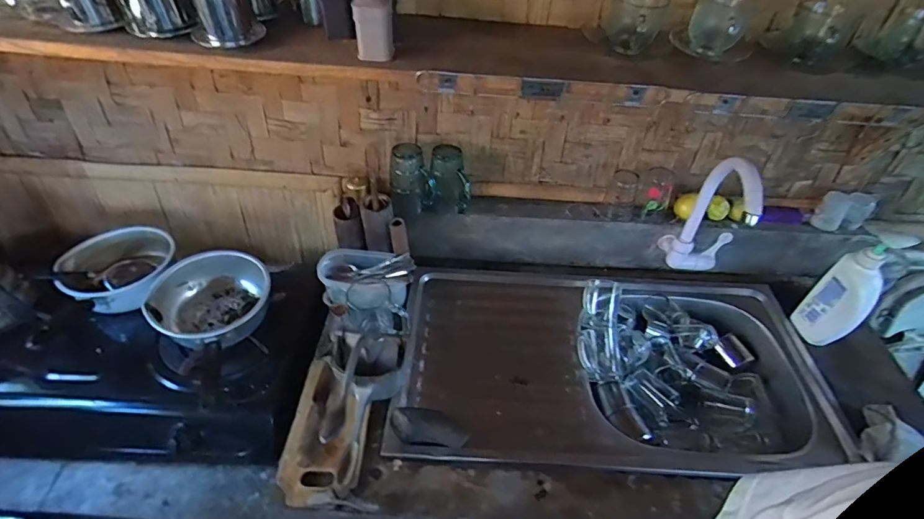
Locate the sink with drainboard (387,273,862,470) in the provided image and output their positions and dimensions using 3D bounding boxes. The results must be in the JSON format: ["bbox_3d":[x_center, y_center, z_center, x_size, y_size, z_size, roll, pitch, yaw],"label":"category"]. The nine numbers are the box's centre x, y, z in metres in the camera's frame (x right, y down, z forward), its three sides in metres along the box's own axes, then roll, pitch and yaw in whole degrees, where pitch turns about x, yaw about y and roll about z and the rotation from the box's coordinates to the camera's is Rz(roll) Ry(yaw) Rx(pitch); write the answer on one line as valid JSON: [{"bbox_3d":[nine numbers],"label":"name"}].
[{"bbox_3d":[0.266,0.198,0.837,0.743,0.109,0.404,3,46,-1],"label":"sink with drainboard"}]

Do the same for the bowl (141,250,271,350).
[{"bbox_3d":[-0.456,0.081,0.819,0.175,0.097,0.174,2,46,-2],"label":"bowl"}]

